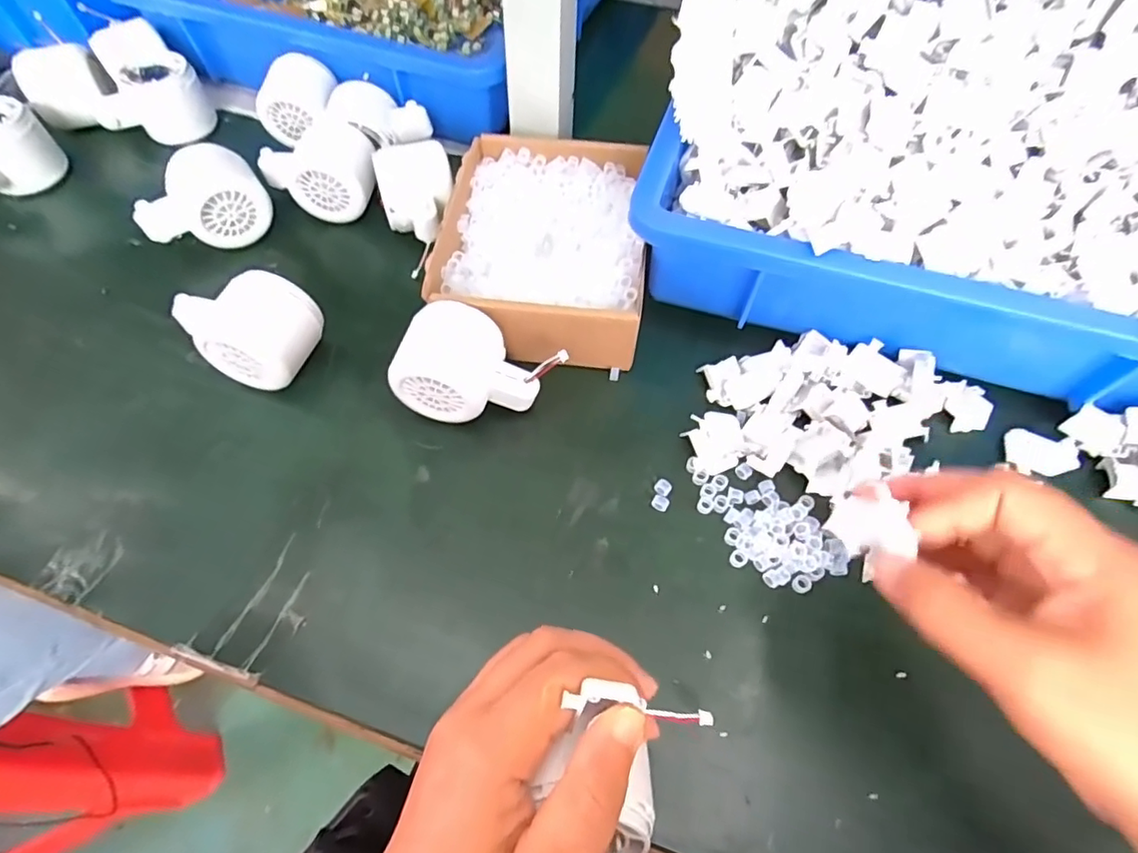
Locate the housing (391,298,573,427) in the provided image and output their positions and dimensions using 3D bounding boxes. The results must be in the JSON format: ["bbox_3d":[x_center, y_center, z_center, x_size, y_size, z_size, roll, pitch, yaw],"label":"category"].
[{"bbox_3d":[-0.054,-0.029,0.345,0.088,0.053,0.058,15,63,8],"label":"housing"}]

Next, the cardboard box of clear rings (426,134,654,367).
[{"bbox_3d":[-0.015,-0.125,0.397,0.135,0.048,0.196,6,60,3],"label":"cardboard box of clear rings"}]

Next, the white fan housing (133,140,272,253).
[{"bbox_3d":[-0.266,-0.163,0.416,0.086,0.056,0.052,-26,63,-14],"label":"white fan housing"}]

